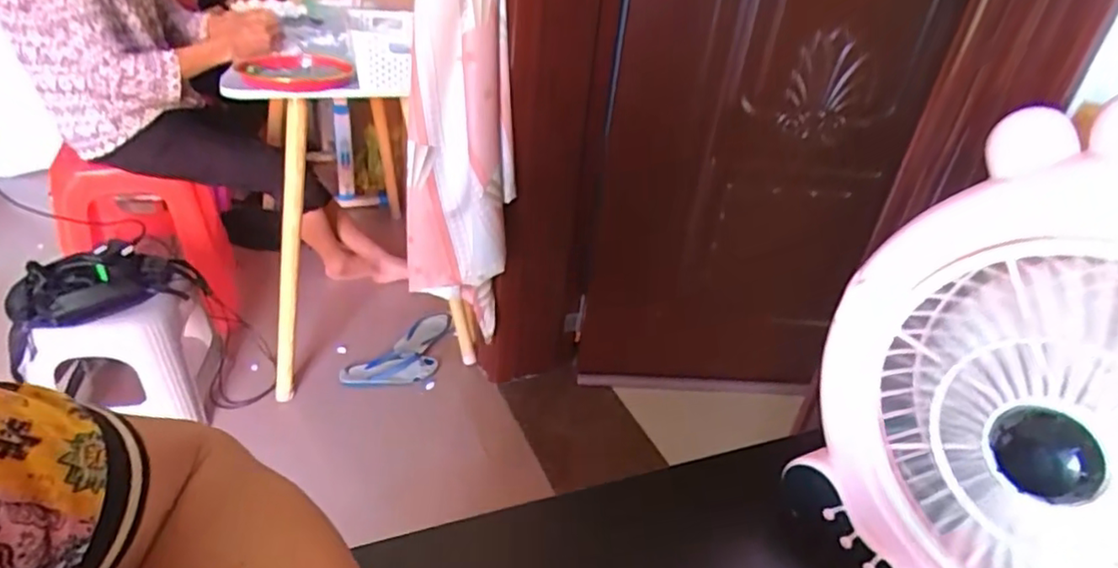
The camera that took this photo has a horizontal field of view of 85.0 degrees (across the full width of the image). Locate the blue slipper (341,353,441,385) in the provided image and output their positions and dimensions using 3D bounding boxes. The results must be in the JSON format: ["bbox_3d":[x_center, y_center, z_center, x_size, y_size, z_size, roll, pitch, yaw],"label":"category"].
[{"bbox_3d":[-0.437,0.231,1.576,0.232,0.040,0.114,0,33,-11],"label":"blue slipper"}]

